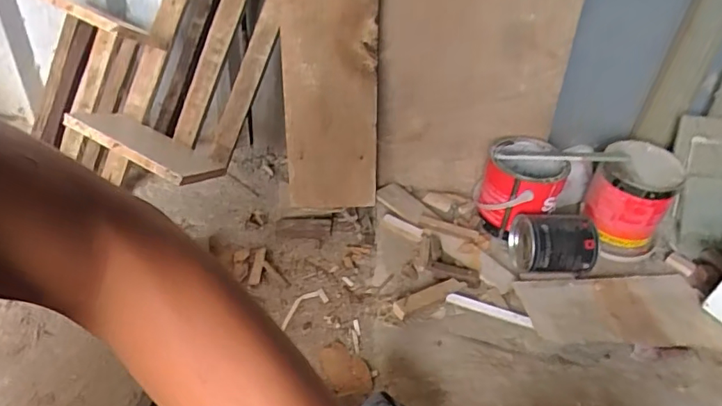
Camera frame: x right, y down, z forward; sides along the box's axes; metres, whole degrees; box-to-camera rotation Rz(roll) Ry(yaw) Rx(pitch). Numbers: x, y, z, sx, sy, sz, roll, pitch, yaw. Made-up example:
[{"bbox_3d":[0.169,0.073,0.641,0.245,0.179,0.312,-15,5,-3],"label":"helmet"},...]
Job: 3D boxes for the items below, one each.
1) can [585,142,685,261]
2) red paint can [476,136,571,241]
[{"bbox_3d":[0.545,-0.014,1.065,0.153,0.183,0.188,23,43,21],"label":"can"},{"bbox_3d":[0.315,-0.027,1.048,0.152,0.149,0.145,16,41,13],"label":"red paint can"}]

